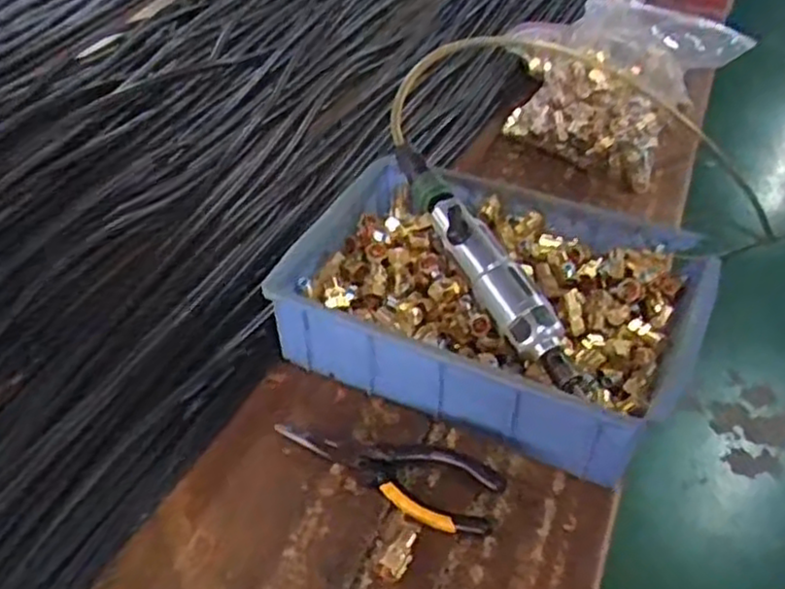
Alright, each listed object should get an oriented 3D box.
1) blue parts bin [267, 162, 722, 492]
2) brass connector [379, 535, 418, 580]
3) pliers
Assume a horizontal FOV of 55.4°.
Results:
[{"bbox_3d":[0.078,-0.002,0.594,0.294,0.077,0.209,19,47,18],"label":"blue parts bin"},{"bbox_3d":[0.005,0.166,0.474,0.015,0.014,0.033,24,49,22],"label":"brass connector"},{"bbox_3d":[-0.007,0.120,0.523,0.163,0.016,0.048,19,47,18],"label":"pliers"}]

